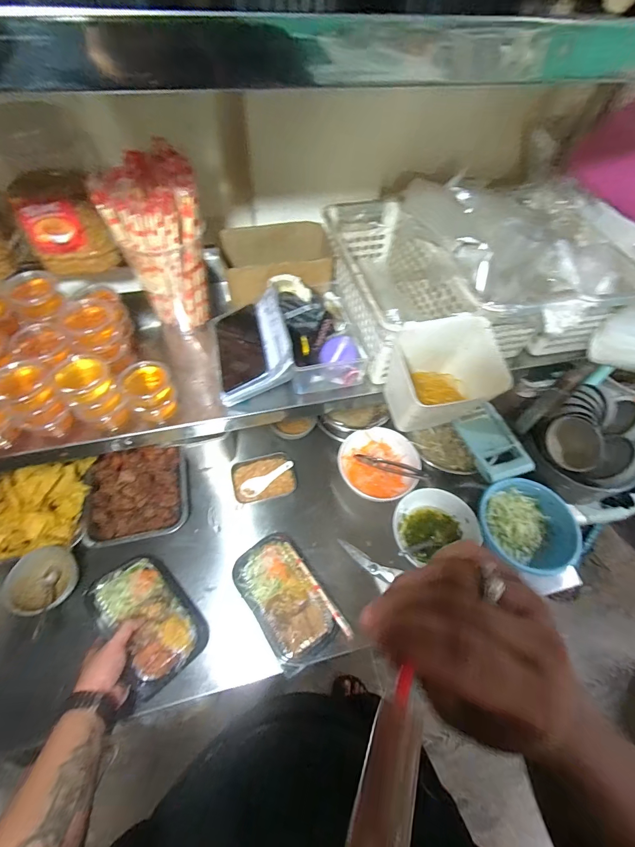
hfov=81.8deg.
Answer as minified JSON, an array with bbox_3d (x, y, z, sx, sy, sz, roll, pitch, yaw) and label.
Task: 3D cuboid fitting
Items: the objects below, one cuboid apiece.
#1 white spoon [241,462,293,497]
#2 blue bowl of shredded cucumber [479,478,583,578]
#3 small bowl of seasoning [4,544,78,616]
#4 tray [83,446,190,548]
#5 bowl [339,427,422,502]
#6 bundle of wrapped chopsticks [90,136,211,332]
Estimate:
[{"bbox_3d":[-0.112,0.122,0.819,0.125,0.029,0.037,-26,62,-18],"label":"white spoon"},{"bbox_3d":[0.439,0.222,0.784,0.201,0.080,0.186,1,58,-2],"label":"blue bowl of shredded cucumber"},{"bbox_3d":[-0.507,0.286,0.676,0.108,0.055,0.111,1,58,-2],"label":"small bowl of seasoning"},{"bbox_3d":[-0.387,0.139,0.802,0.198,0.038,0.238,-7,58,-7],"label":"tray"},{"bbox_3d":[0.136,0.095,0.840,0.174,0.083,0.179,1,58,-2],"label":"bowl"},{"bbox_3d":[-0.204,-0.232,0.501,0.107,0.218,0.103,-12,59,-10],"label":"bundle of wrapped chopsticks"}]

